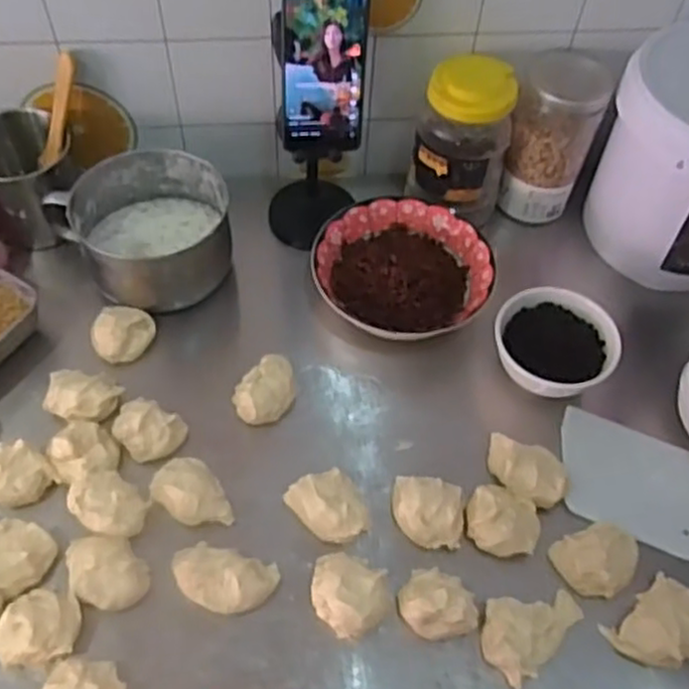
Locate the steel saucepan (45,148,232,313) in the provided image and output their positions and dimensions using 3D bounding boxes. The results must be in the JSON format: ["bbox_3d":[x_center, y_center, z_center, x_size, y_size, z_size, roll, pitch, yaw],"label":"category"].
[{"bbox_3d":[-0.186,-0.112,0.724,0.148,0.080,0.132,-31,63,-23],"label":"steel saucepan"}]

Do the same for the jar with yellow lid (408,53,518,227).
[{"bbox_3d":[0.121,-0.207,0.755,0.100,0.150,0.085,15,56,7],"label":"jar with yellow lid"}]

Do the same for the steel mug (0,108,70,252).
[{"bbox_3d":[-0.323,-0.157,0.748,0.100,0.112,0.102,-5,56,-8],"label":"steel mug"}]

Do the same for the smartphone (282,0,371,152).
[{"bbox_3d":[-0.018,-0.255,0.677,0.076,0.162,0.005,-3,41,-7],"label":"smartphone"}]

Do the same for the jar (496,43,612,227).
[{"bbox_3d":[0.217,-0.216,0.777,0.081,0.159,0.078,2,55,-3],"label":"jar"}]

